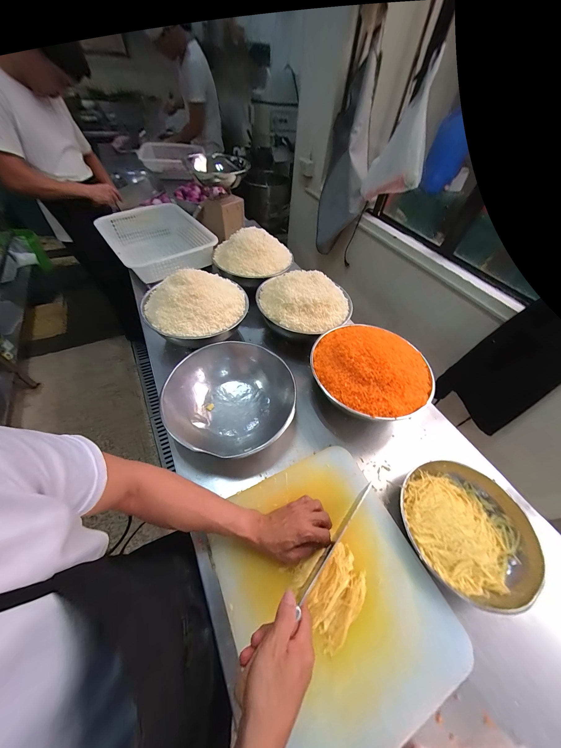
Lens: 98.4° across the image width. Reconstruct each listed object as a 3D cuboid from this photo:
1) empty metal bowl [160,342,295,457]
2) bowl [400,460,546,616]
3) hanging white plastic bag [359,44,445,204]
[{"bbox_3d":[-0.124,0.068,0.621,0.306,0.097,0.299,3,53,-3],"label":"empty metal bowl"},{"bbox_3d":[0.374,0.309,0.501,0.245,0.063,0.239,3,53,-3],"label":"bowl"},{"bbox_3d":[0.580,-1.093,1.140,0.246,0.455,0.187,16,53,7],"label":"hanging white plastic bag"}]

